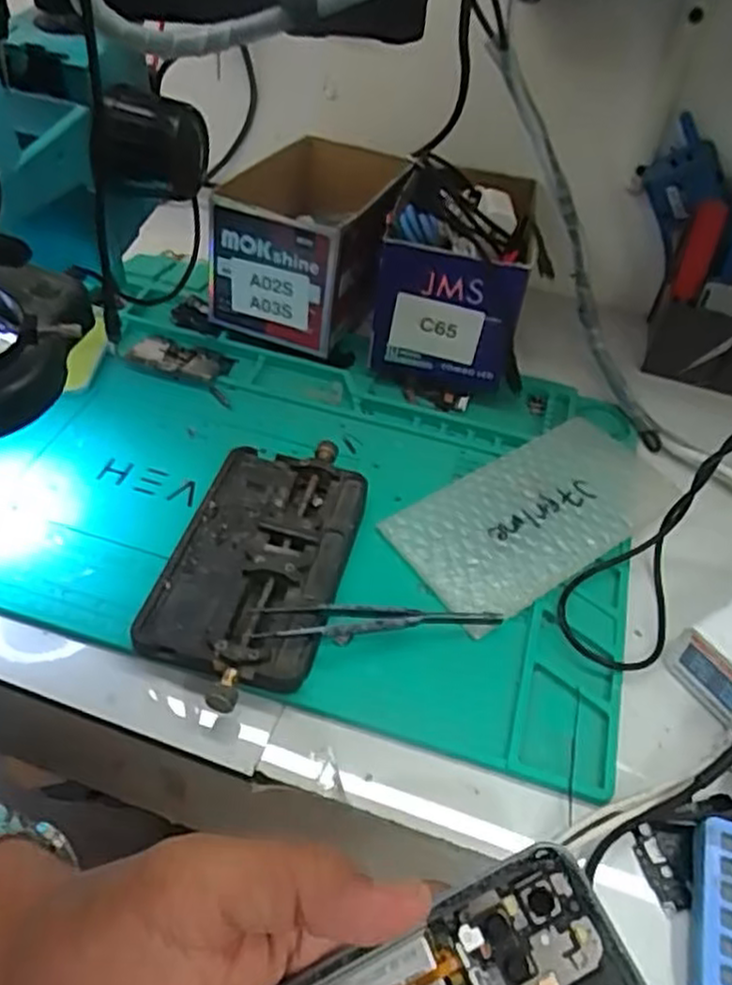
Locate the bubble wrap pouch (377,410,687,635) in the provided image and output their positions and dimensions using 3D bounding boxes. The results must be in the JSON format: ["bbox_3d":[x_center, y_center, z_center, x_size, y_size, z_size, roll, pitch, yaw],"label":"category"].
[{"bbox_3d":[0.105,0.010,0.455,0.183,0.016,0.095,-24,54,-27],"label":"bubble wrap pouch"}]

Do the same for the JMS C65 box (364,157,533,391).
[{"bbox_3d":[0.067,-0.165,0.553,0.102,0.105,0.170,10,46,2],"label":"JMS C65 box"}]

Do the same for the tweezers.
[{"bbox_3d":[0.008,0.064,0.383,0.129,0.012,0.019,-3,47,-11],"label":"tweezers"}]

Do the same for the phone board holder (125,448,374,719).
[{"bbox_3d":[-0.058,0.039,0.407,0.087,0.025,0.164,13,46,5],"label":"phone board holder"}]

